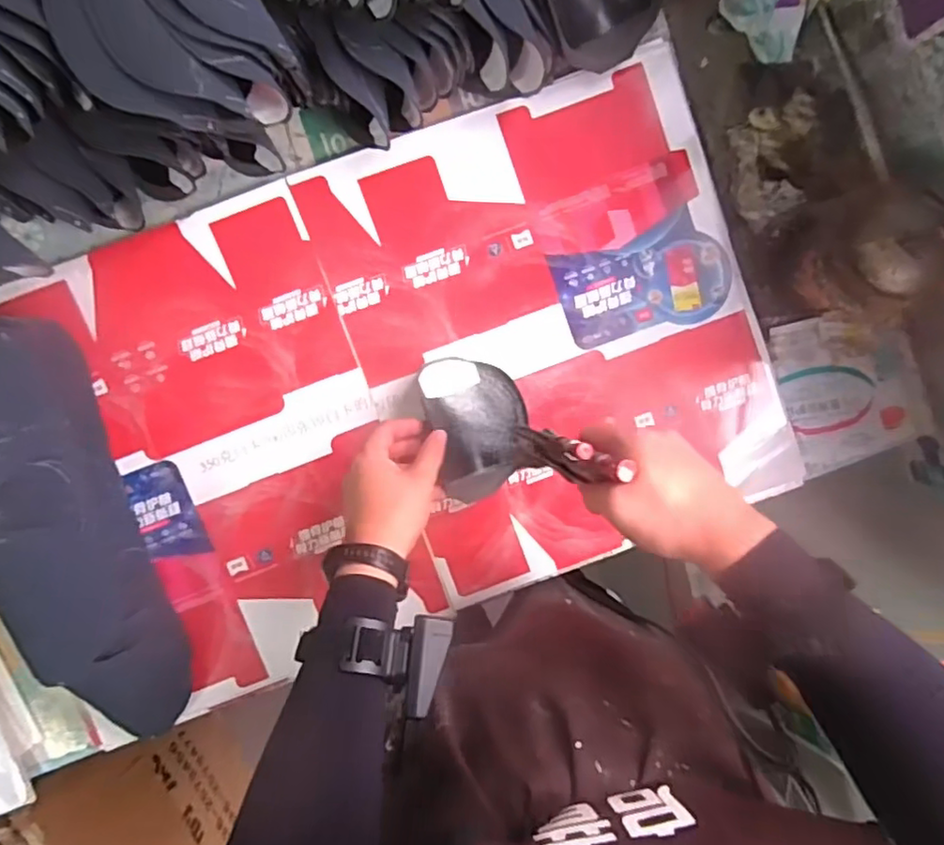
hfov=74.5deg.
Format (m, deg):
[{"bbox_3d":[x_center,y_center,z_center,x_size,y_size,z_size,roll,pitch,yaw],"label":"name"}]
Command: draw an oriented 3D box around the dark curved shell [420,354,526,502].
[{"bbox_3d":[0.006,0.004,0.614,0.091,0.030,0.140,-12,93,-1],"label":"dark curved shell"}]

